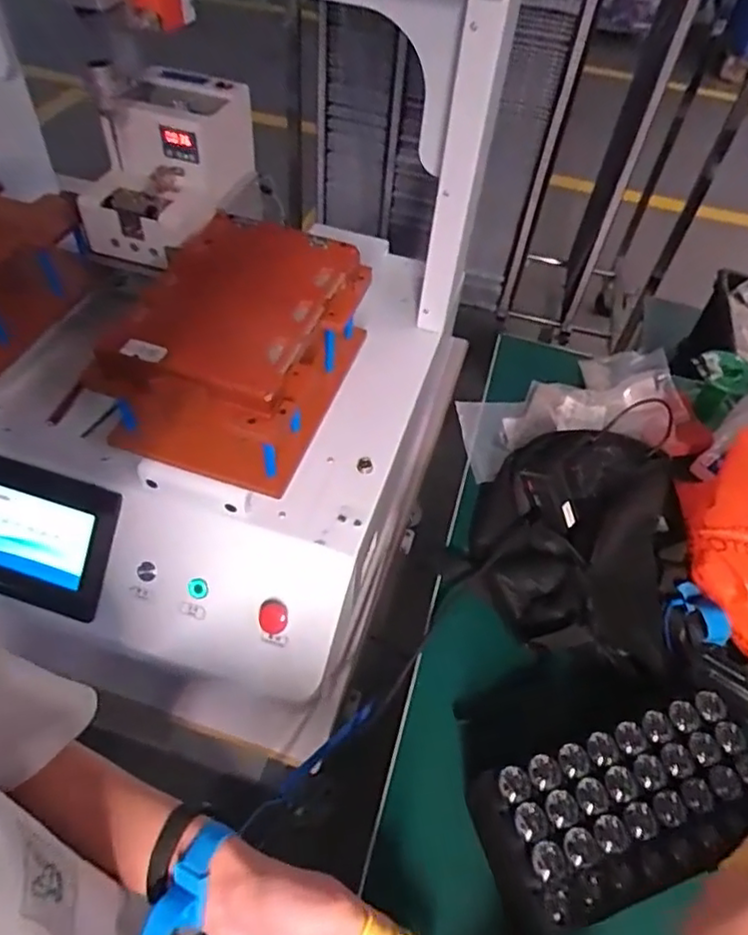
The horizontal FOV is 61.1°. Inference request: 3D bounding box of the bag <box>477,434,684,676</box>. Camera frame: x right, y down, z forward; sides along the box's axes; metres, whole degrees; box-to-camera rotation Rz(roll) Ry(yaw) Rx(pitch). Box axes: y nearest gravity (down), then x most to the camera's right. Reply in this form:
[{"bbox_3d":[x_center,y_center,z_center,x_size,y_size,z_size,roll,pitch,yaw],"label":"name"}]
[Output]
[{"bbox_3d":[0.202,0.064,0.619,0.198,0.078,0.237,21,52,11],"label":"bag"}]

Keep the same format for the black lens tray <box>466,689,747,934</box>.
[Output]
[{"bbox_3d":[0.173,0.231,0.431,0.204,0.026,0.097,-14,54,-12],"label":"black lens tray"}]

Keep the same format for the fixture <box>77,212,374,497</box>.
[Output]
[{"bbox_3d":[-0.138,-0.133,0.663,0.191,0.141,0.260,16,52,7],"label":"fixture"}]

